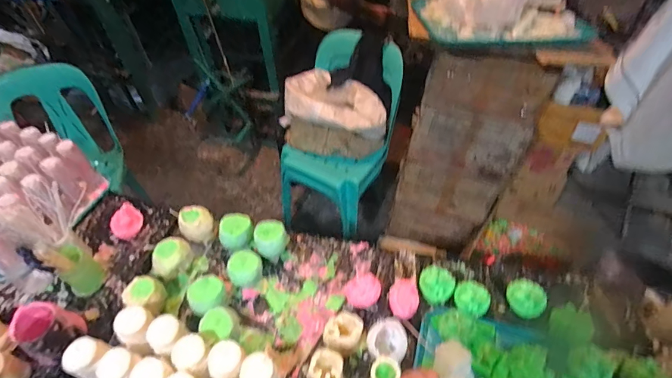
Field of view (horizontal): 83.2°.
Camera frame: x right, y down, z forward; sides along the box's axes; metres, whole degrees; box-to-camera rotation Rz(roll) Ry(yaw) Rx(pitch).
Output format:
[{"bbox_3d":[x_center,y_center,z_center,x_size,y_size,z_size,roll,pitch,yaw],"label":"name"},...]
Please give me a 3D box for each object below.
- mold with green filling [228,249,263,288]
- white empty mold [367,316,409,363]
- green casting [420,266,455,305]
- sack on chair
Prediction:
[{"bbox_3d":[-0.194,0.180,0.827,0.069,0.078,0.066,-2,50,2],"label":"mold with green filling"},{"bbox_3d":[0.099,0.289,0.727,0.077,0.056,0.086,9,51,11],"label":"white empty mold"},{"bbox_3d":[0.213,0.202,0.796,0.068,0.053,0.064,-2,50,2],"label":"green casting"},{"bbox_3d":[0.004,-0.280,1.449,0.379,0.233,0.223,7,51,9],"label":"sack on chair"}]

